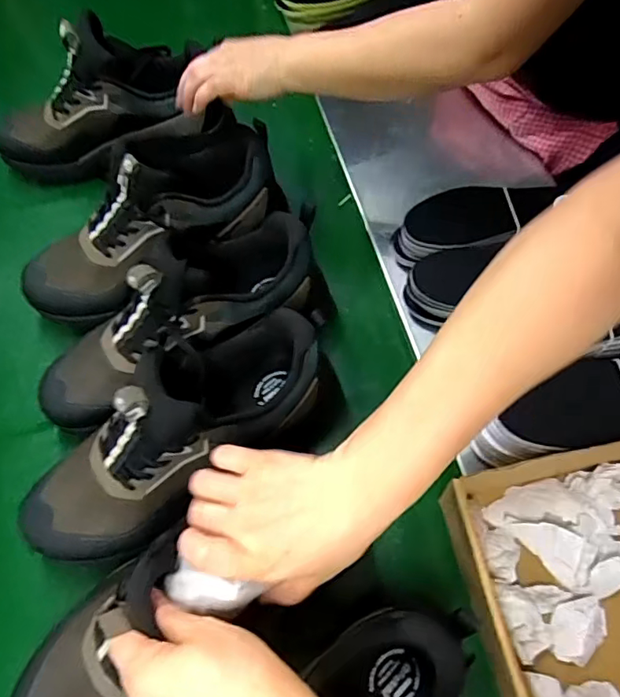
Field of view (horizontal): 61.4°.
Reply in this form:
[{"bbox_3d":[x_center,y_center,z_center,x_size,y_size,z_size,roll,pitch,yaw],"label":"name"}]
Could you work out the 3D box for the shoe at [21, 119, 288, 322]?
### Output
[{"bbox_3d":[-0.176,-0.137,0.564,0.306,0.148,0.101,-34,66,-2],"label":"shoe"}]

